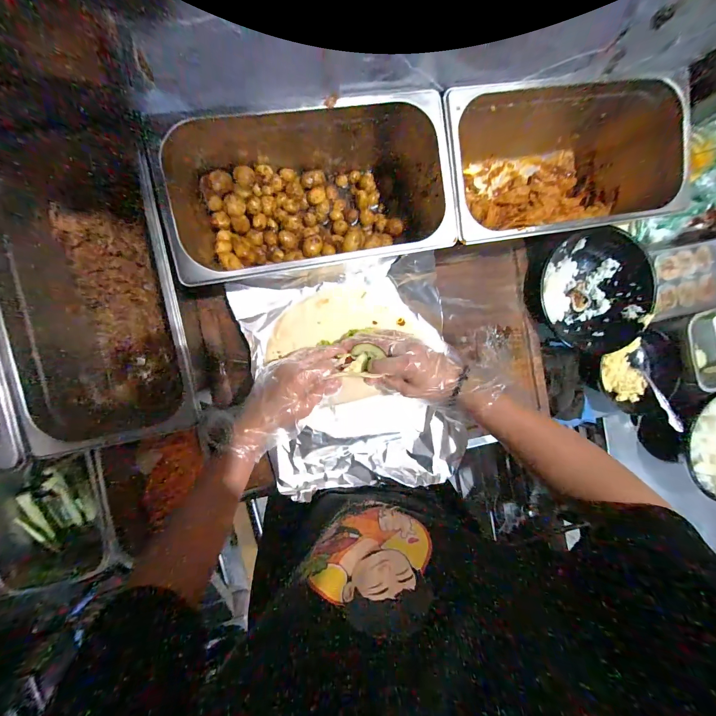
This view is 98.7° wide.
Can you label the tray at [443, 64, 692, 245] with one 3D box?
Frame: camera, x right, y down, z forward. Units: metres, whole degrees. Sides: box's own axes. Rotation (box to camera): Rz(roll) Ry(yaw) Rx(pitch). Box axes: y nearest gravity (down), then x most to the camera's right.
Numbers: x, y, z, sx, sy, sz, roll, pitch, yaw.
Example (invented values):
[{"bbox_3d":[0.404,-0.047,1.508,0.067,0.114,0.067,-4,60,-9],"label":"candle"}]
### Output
[{"bbox_3d":[0.250,-0.262,0.437,0.320,0.155,0.208,-15,93,-8],"label":"tray"}]

